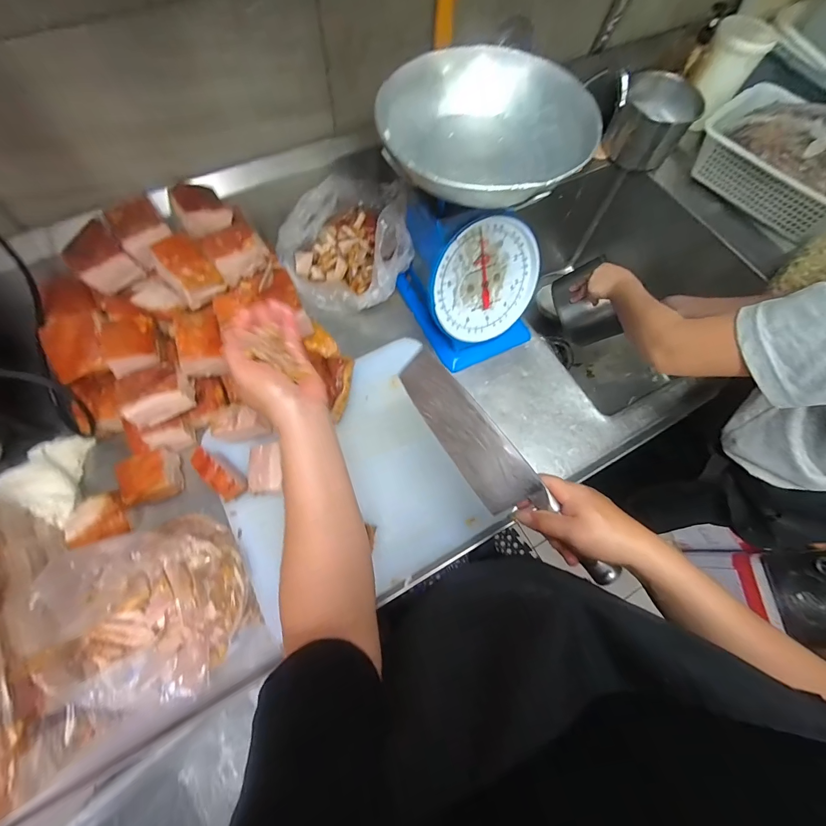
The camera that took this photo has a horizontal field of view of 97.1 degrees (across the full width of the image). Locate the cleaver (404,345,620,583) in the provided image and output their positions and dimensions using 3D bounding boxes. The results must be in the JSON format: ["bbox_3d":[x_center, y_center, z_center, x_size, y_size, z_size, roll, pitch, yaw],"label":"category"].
[{"bbox_3d":[0.101,0.064,0.438,0.319,0.085,0.027,50,40,8],"label":"cleaver"}]

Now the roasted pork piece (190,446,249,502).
[{"bbox_3d":[-0.273,0.085,0.511,0.085,0.029,0.035,41,72,12],"label":"roasted pork piece"}]

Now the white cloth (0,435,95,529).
[{"bbox_3d":[-0.549,0.096,0.542,0.092,0.032,0.145,6,38,-31],"label":"white cloth"}]

